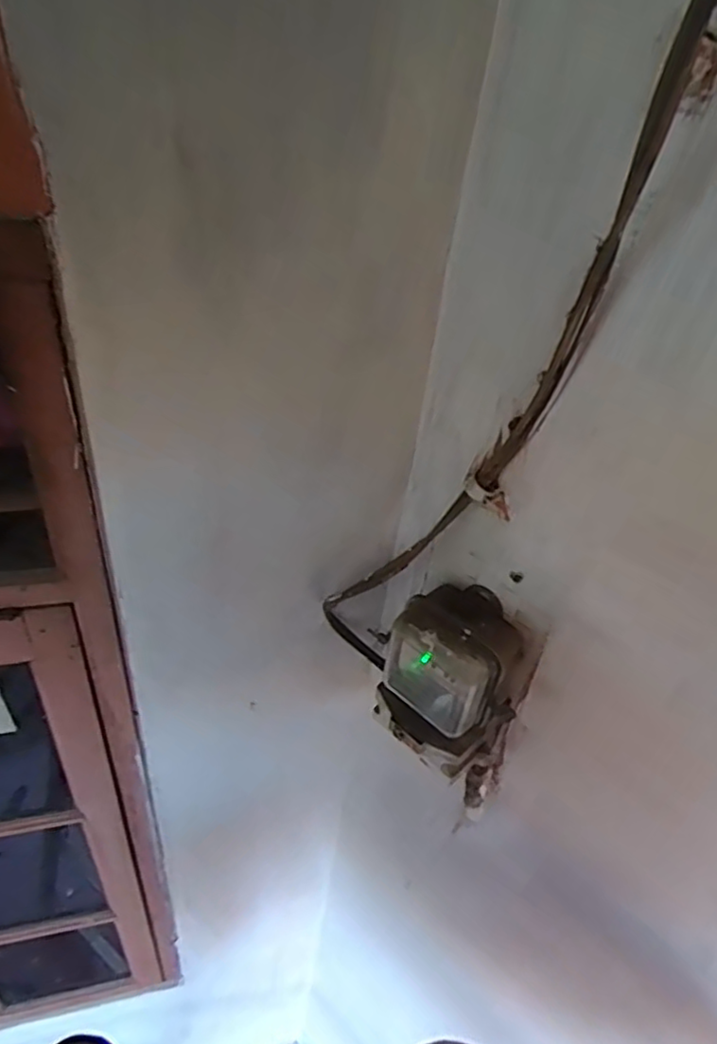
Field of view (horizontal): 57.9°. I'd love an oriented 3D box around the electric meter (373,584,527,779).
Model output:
[{"bbox_3d":[0.096,0.167,0.693,0.136,0.172,0.097,30,44,25],"label":"electric meter"}]

